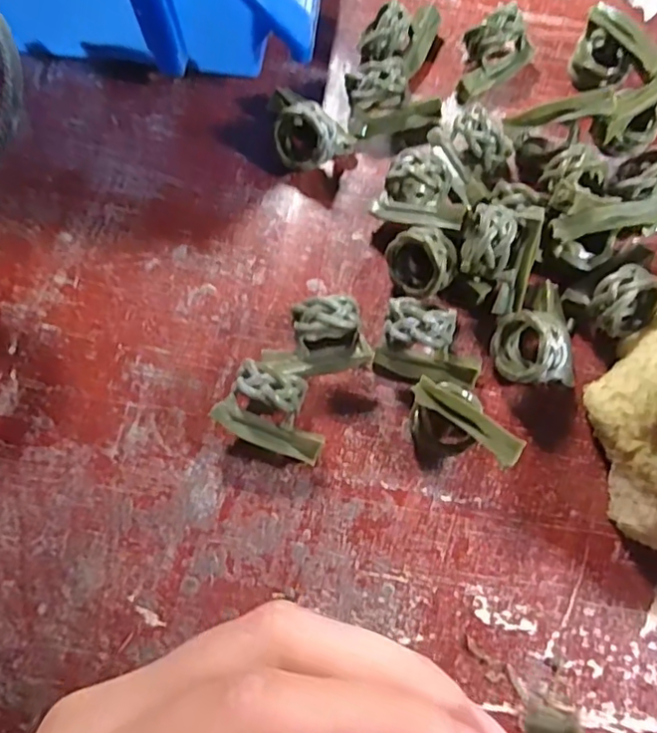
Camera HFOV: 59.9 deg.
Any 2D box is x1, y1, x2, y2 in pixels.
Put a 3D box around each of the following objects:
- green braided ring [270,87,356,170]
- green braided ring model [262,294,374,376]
[{"bbox_3d":[-0.007,-0.090,0.222,0.031,0.029,0.020,12,75,4],"label":"green braided ring"},{"bbox_3d":[-0.005,-0.008,0.201,0.035,0.025,0.022,-17,75,-4],"label":"green braided ring model"}]

